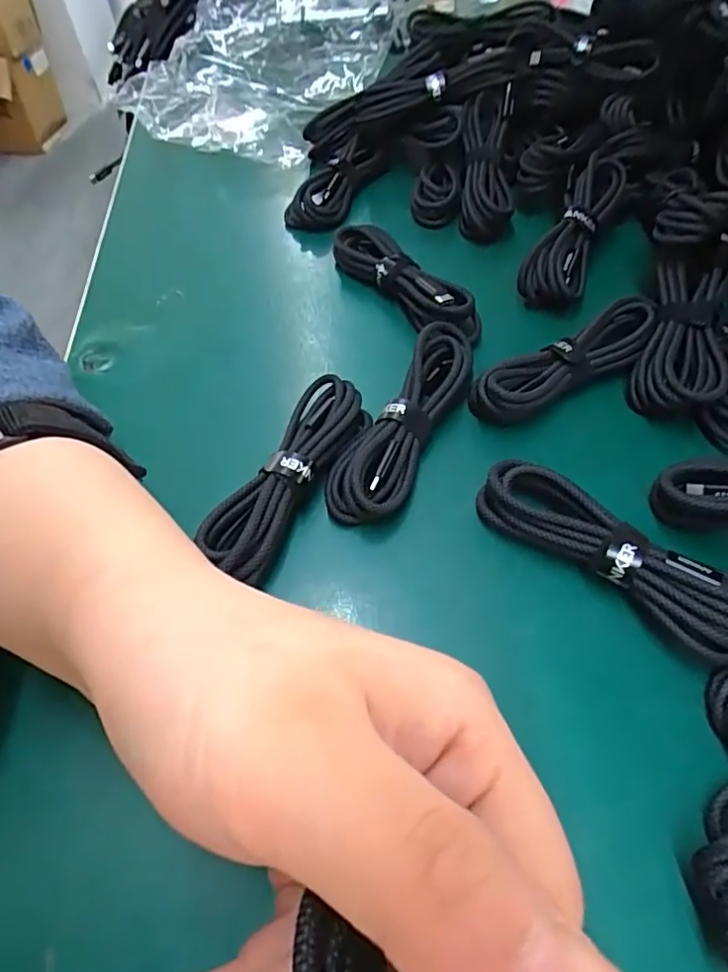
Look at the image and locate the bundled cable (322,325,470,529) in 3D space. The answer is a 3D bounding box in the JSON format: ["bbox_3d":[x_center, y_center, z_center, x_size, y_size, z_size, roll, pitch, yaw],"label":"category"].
[{"bbox_3d":[0.020,-0.027,0.268,0.029,0.032,0.116,24,60,19],"label":"bundled cable"}]

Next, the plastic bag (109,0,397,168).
[{"bbox_3d":[-0.077,-0.395,0.499,0.180,0.058,0.336,4,56,7],"label":"plastic bag"}]

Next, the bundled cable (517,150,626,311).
[{"bbox_3d":[0.127,-0.153,0.336,0.032,0.025,0.107,24,72,19],"label":"bundled cable"}]

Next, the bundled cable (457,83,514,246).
[{"bbox_3d":[0.082,-0.218,0.379,0.033,0.024,0.114,2,72,5],"label":"bundled cable"}]

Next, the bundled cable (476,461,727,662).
[{"bbox_3d":[0.096,0.028,0.223,0.111,0.027,0.026,35,64,24],"label":"bundled cable"}]

